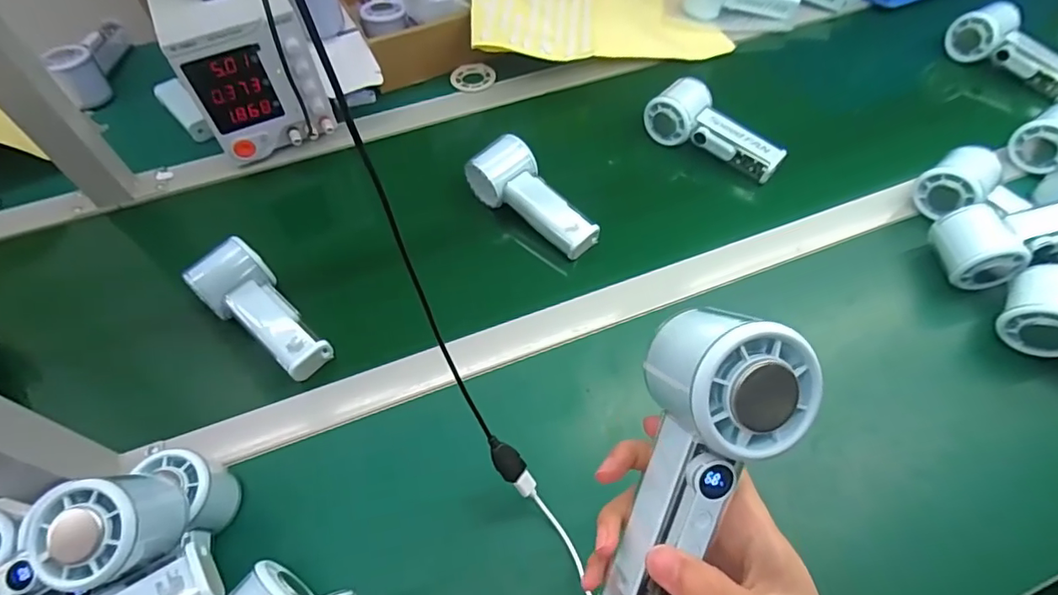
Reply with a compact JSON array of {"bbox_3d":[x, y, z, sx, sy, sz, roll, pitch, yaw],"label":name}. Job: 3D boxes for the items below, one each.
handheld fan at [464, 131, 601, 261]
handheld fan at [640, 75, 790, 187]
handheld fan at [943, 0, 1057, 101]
[{"bbox_3d":[0.008,-0.104,0.547,0.142,0.044,0.057,38,65,24],"label":"handheld fan"},{"bbox_3d":[0.206,-0.184,0.598,0.067,0.046,0.149,-37,62,-21],"label":"handheld fan"},{"bbox_3d":[0.600,-0.304,0.662,0.043,0.057,0.157,-32,61,-19],"label":"handheld fan"}]

